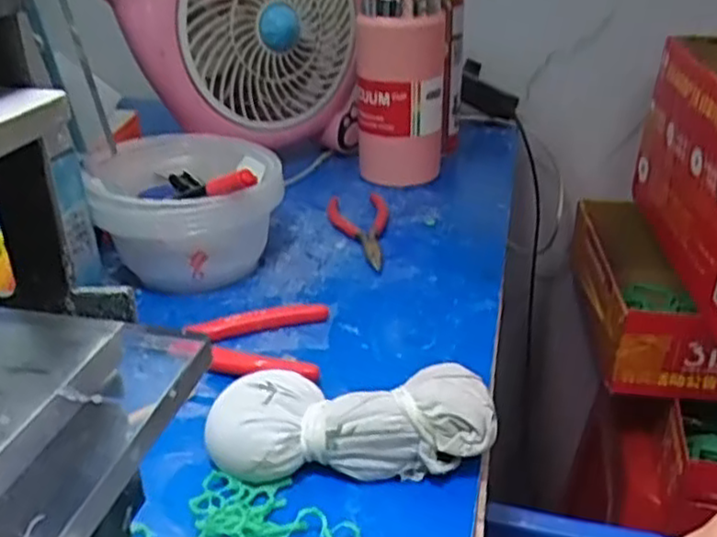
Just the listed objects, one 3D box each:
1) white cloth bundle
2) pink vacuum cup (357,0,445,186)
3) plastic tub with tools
[{"bbox_3d":[-0.002,0.075,0.351,0.138,0.041,0.055,-3,29,-4],"label":"white cloth bundle"},{"bbox_3d":[0.038,-0.171,0.635,0.079,0.200,0.062,2,28,4],"label":"pink vacuum cup"},{"bbox_3d":[-0.122,-0.040,0.516,0.128,0.089,0.110,2,29,4],"label":"plastic tub with tools"}]

